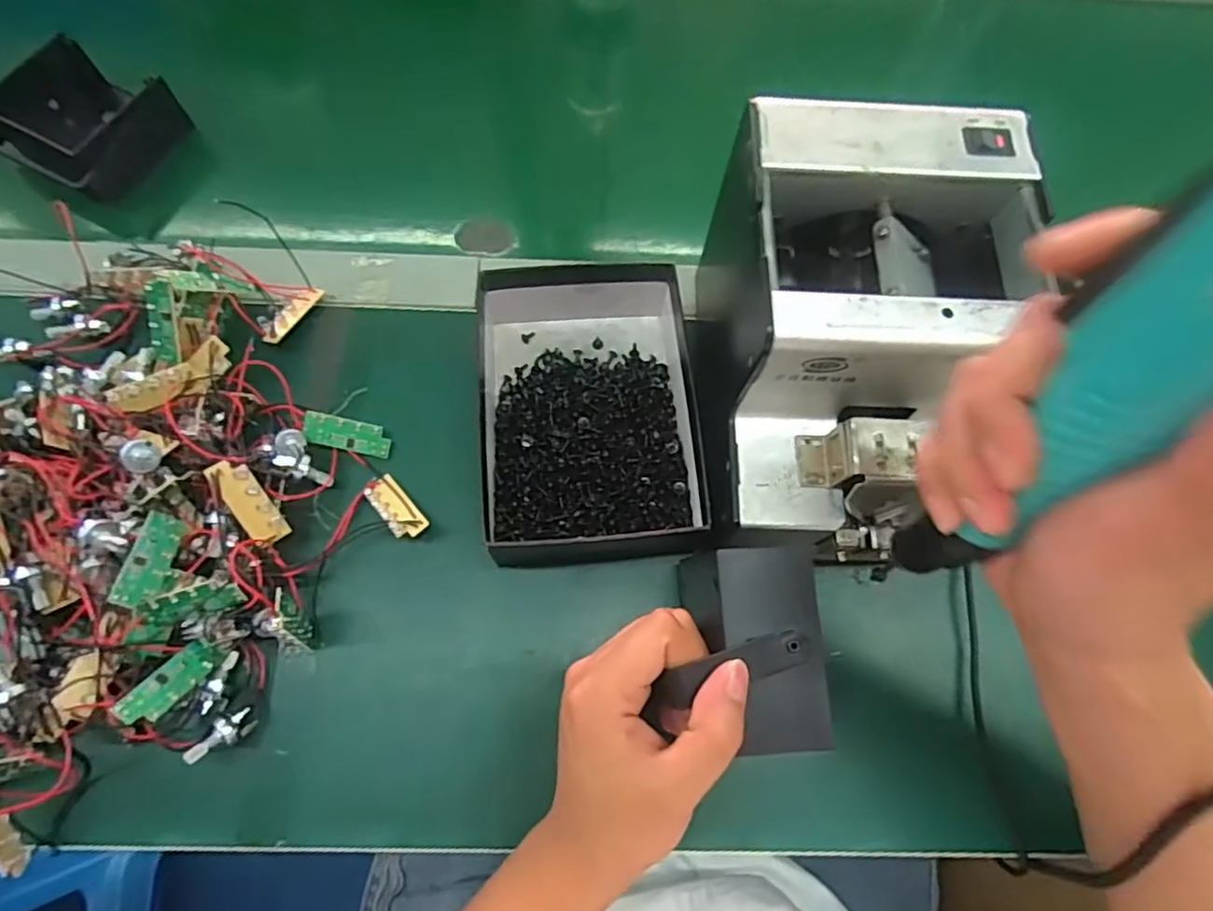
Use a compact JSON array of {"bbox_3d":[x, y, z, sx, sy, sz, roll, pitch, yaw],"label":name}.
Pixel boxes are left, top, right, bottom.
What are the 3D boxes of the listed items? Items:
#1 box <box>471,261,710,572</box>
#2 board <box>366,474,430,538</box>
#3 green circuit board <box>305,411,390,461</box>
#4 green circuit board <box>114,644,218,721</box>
[{"bbox_3d":[-0.009,-0.030,0.363,0.123,0.041,0.177,-5,70,-4],"label":"box"},{"bbox_3d":[-0.116,0.027,0.351,0.020,0.005,0.046,-30,54,-34],"label":"board"},{"bbox_3d":[-0.148,-0.012,0.365,0.048,0.004,0.018,13,80,-7],"label":"green circuit board"},{"bbox_3d":[-0.202,0.107,0.295,0.004,0.043,0.018,-29,106,28],"label":"green circuit board"}]

